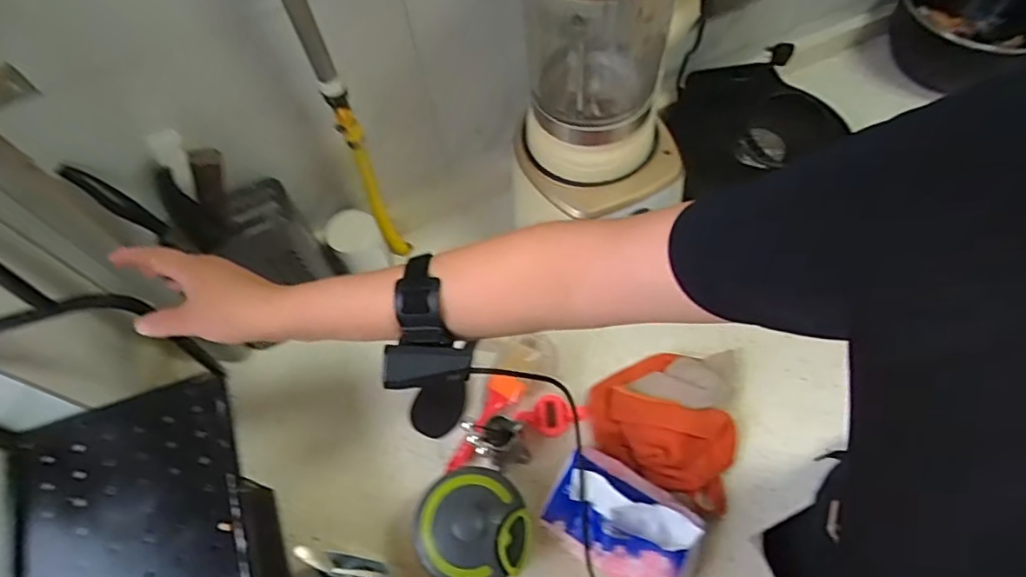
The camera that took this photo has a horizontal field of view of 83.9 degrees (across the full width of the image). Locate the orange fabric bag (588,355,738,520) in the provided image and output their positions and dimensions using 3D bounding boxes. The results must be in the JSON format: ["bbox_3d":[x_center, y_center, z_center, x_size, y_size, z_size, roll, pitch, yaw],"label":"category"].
[{"bbox_3d":[0.187,0.154,0.679,0.181,0.055,0.142,32,68,20],"label":"orange fabric bag"}]

